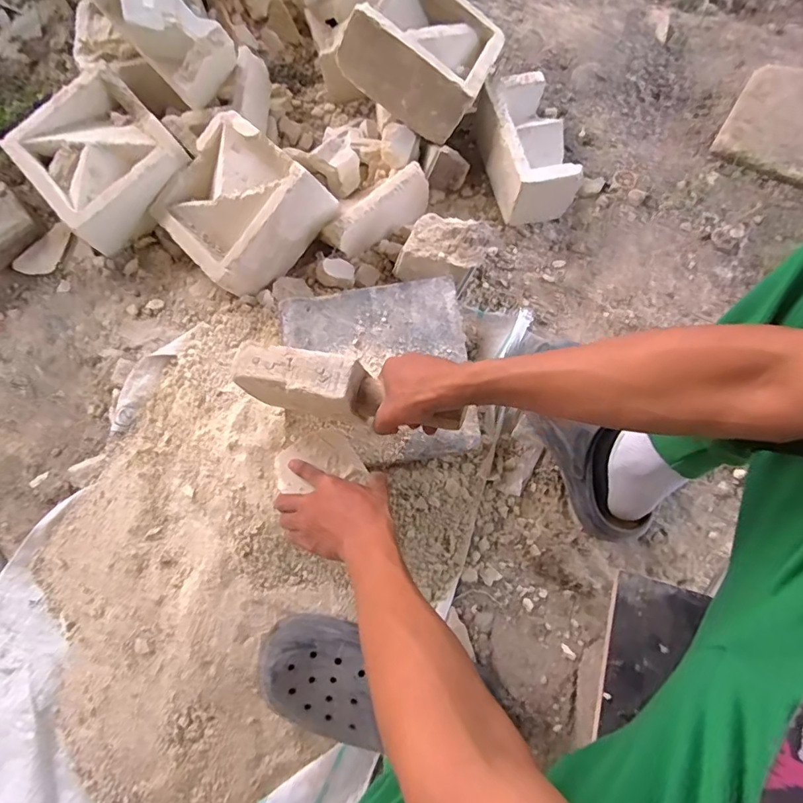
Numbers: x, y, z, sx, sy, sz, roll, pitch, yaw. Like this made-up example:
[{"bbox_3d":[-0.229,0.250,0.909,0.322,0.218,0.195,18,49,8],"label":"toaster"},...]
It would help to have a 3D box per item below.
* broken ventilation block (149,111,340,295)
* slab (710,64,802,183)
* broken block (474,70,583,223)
[{"bbox_3d":[-0.238,-0.287,0.754,0.200,0.105,0.200,43,95,19],"label":"broken ventilation block"},{"bbox_3d":[0.630,-0.440,0.789,0.202,0.021,0.194,30,84,14],"label":"slab"},{"bbox_3d":[0.197,-0.403,0.794,0.108,0.093,0.200,-12,72,-3],"label":"broken block"}]

